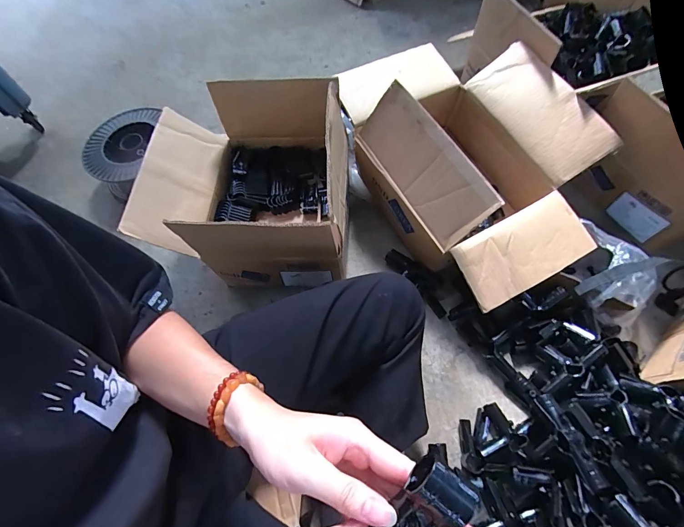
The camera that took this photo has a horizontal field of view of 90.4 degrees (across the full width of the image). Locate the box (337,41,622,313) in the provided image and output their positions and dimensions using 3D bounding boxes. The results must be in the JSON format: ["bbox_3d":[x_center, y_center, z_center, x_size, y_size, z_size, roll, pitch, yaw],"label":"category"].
[{"bbox_3d":[0.268,-0.245,0.711,0.405,0.220,0.592,-30,66,-10],"label":"box"}]

